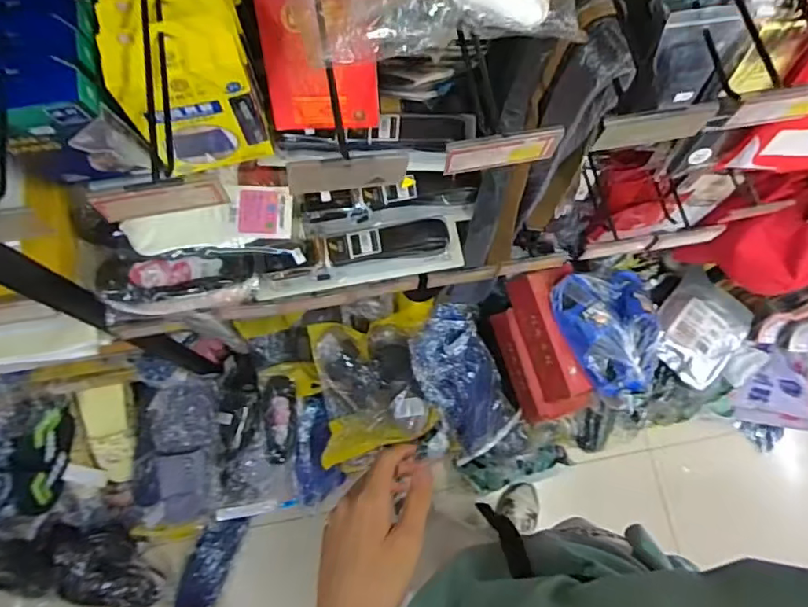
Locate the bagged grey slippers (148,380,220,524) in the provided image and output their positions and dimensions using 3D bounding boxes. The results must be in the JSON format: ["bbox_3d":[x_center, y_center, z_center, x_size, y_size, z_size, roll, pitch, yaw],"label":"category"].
[{"bbox_3d":[-0.476,0.315,1.190,0.139,0.066,0.286,-6,75,-3],"label":"bagged grey slippers"}]

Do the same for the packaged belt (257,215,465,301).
[{"bbox_3d":[-0.059,-0.066,0.772,0.287,0.084,0.035,-14,34,-9],"label":"packaged belt"}]

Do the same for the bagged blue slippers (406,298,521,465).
[{"bbox_3d":[0.145,0.194,1.292,0.185,0.105,0.379,-25,108,-8],"label":"bagged blue slippers"}]

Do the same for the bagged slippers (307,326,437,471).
[{"bbox_3d":[-0.059,0.199,1.264,0.296,0.106,0.347,-14,100,-19],"label":"bagged slippers"}]

